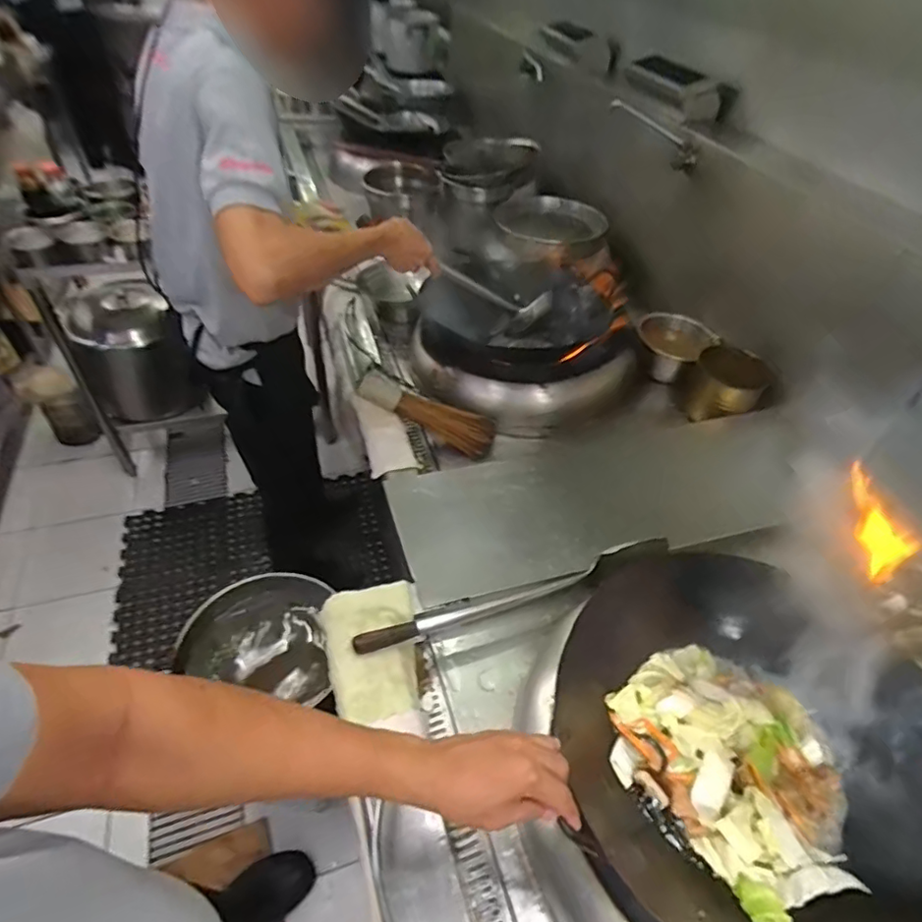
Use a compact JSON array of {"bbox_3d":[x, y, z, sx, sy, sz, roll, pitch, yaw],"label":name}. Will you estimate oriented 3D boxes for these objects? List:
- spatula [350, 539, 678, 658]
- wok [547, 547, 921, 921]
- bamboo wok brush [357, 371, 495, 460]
[{"bbox_3d":[0.075,0.188,0.829,0.461,0.096,0.039,-10,47,-15],"label":"spatula"},{"bbox_3d":[0.310,0.325,0.632,0.410,0.168,0.360,33,51,24],"label":"wok"},{"bbox_3d":[-0.063,-0.104,1.161,0.289,0.076,0.085,25,44,-13],"label":"bamboo wok brush"}]

